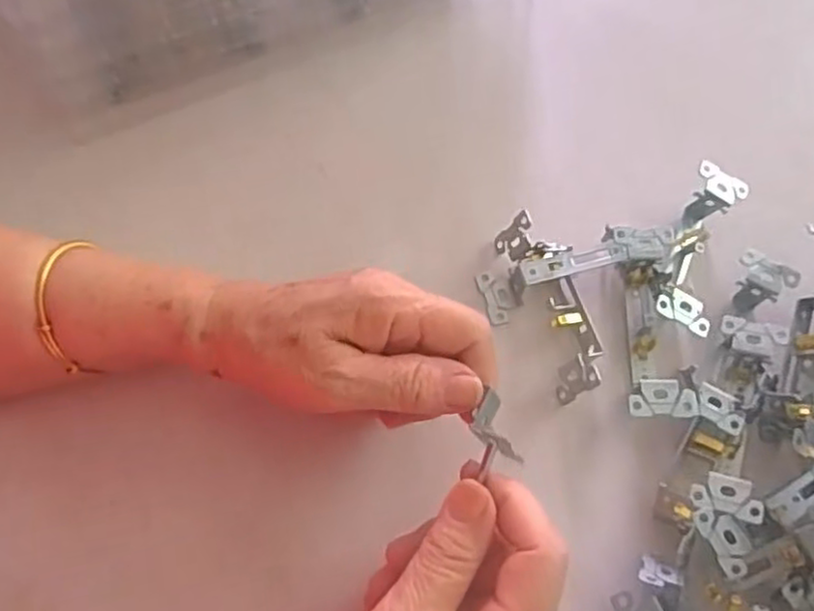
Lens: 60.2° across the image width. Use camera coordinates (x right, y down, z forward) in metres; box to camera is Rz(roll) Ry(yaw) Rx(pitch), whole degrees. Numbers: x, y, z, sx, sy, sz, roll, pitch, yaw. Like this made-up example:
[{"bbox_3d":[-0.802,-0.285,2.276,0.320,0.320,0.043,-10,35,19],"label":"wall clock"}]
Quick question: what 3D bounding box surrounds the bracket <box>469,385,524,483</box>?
[{"bbox_3d":[0.037,0.052,0.297,0.018,0.016,0.030,-4,44,-4],"label":"bracket"}]

